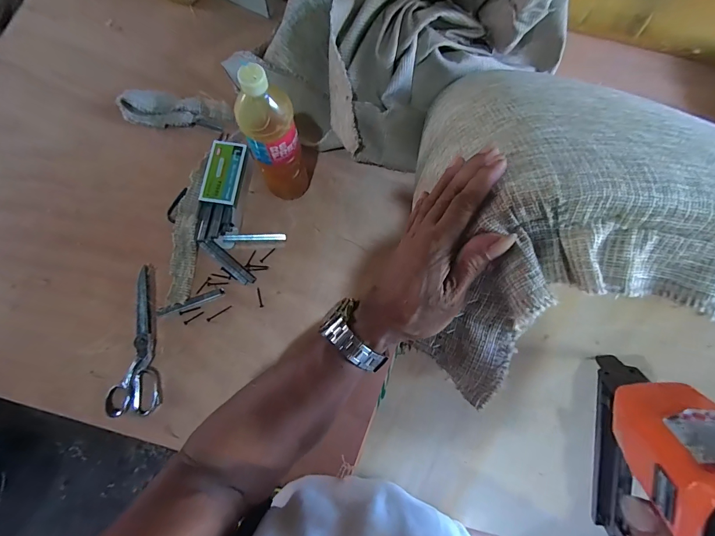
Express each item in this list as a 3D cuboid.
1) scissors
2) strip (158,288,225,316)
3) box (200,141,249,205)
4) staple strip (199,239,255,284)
[{"bbox_3d":[-0.379,0.123,0.598,0.083,0.021,0.237,-6,82,-7],"label":"scissors"},{"bbox_3d":[-0.290,0.059,0.623,0.114,0.009,0.011,-20,78,-6],"label":"strip"},{"bbox_3d":[-0.234,-0.168,0.627,0.065,0.015,0.116,8,76,1],"label":"box"},{"bbox_3d":[-0.234,-0.012,0.640,0.119,0.011,0.024,39,79,8],"label":"staple strip"}]

